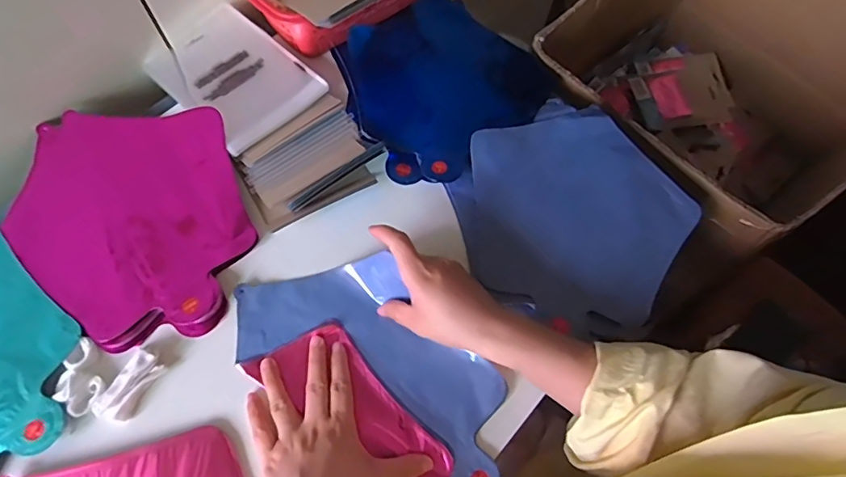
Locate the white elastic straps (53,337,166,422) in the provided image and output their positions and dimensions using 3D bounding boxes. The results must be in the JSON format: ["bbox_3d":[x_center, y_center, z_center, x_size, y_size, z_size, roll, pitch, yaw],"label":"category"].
[{"bbox_3d":[-0.265,0.119,0.421,0.079,0.009,0.059,8,66,2],"label":"white elastic straps"}]

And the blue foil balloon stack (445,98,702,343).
[{"bbox_3d":[0.148,-0.031,0.505,0.217,0.034,0.235,34,69,13],"label":"blue foil balloon stack"}]

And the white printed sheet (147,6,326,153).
[{"bbox_3d":[-0.208,-0.180,0.542,0.184,0.011,0.122,42,71,16],"label":"white printed sheet"}]

